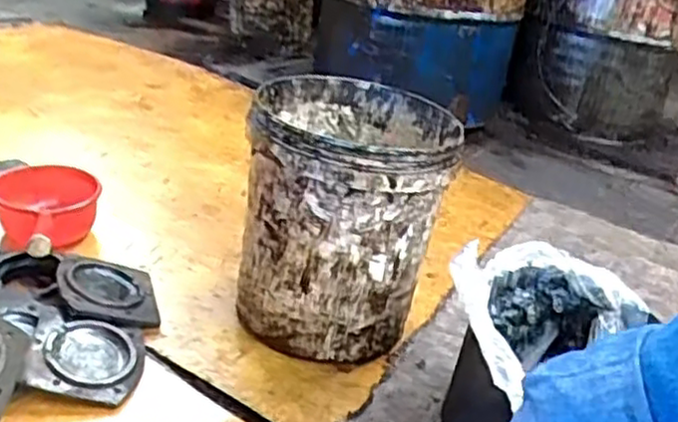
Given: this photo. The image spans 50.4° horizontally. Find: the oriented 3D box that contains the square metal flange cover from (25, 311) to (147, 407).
[{"bbox_3d":[-0.348,0.201,0.997,0.148,0.021,0.139,16,34,-11],"label":"square metal flange cover"}]

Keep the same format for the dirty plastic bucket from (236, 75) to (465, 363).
[{"bbox_3d":[0.002,0.006,1.124,0.293,0.339,0.318,8,27,-4],"label":"dirty plastic bucket"}]

